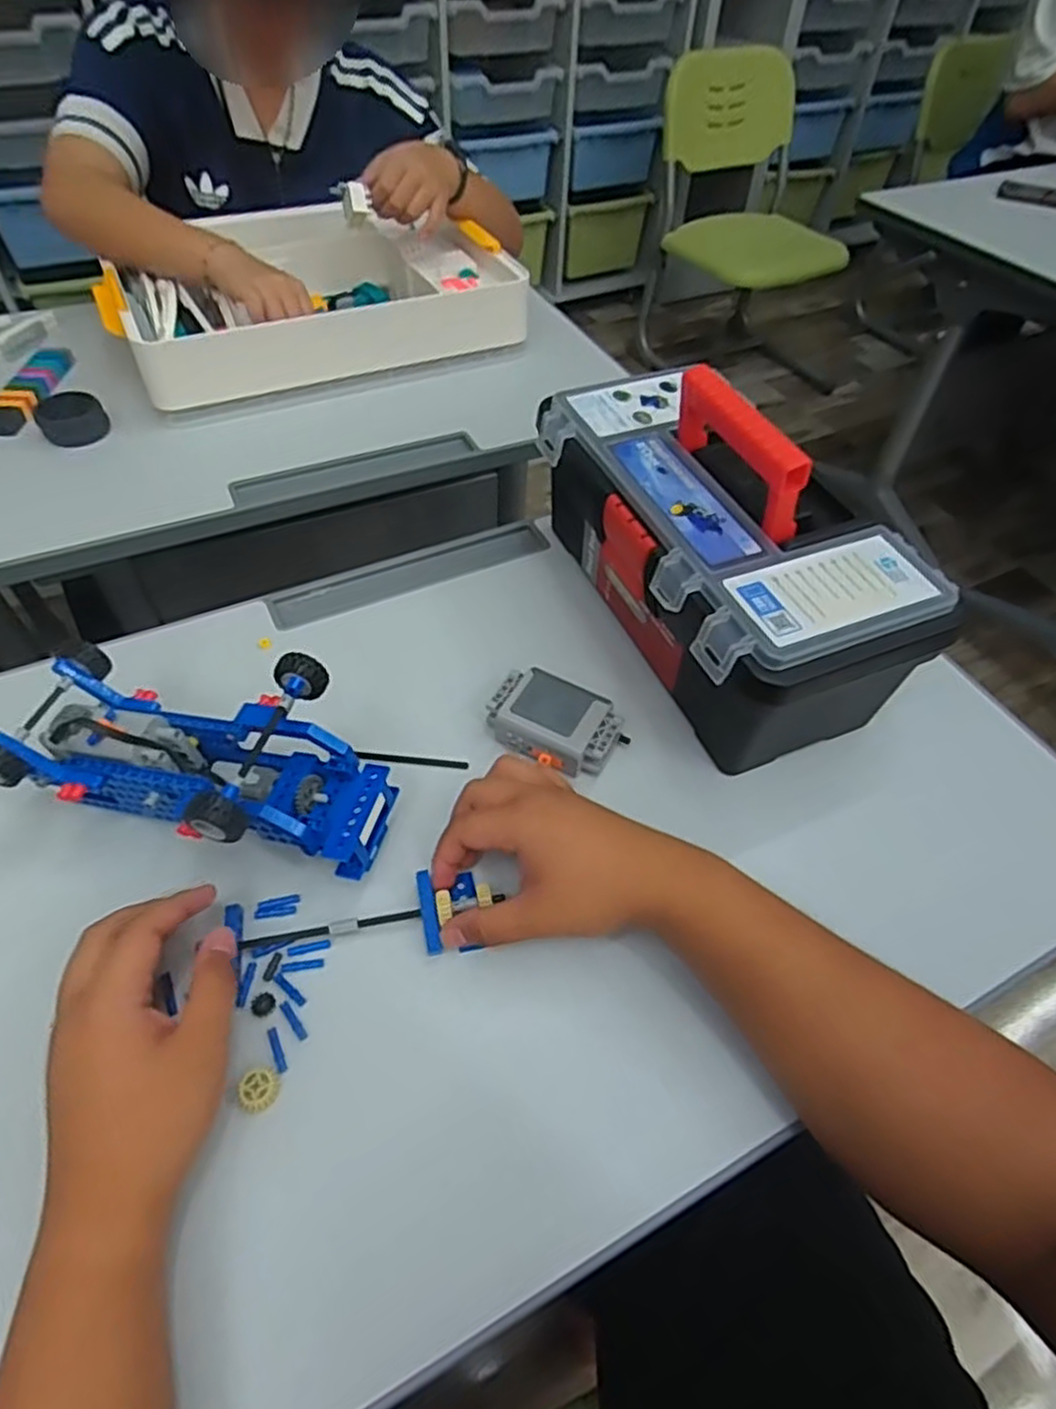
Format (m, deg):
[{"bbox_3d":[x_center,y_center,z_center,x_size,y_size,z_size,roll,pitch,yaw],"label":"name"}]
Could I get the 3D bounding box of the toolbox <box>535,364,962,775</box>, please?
[{"bbox_3d":[0.130,-0.122,0.519,0.150,0.172,0.292,-18,56,-18],"label":"toolbox"}]

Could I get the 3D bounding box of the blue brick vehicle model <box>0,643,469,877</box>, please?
[{"bbox_3d":[-0.181,0.041,0.427,0.239,0.104,0.118,8,52,3],"label":"blue brick vehicle model"}]

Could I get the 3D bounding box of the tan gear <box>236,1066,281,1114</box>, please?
[{"bbox_3d":[-0.137,0.196,0.373,0.020,0.007,0.019,2,52,-3],"label":"tan gear"}]

